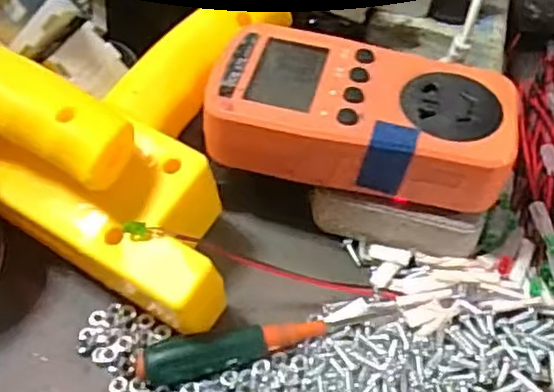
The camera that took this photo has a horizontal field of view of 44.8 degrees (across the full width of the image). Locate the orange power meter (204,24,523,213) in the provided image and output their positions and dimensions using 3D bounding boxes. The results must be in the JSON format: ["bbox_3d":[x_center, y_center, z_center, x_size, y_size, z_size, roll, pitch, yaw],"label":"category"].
[{"bbox_3d":[0.036,-0.034,0.289,0.124,0.031,0.064,13,52,7],"label":"orange power meter"}]

